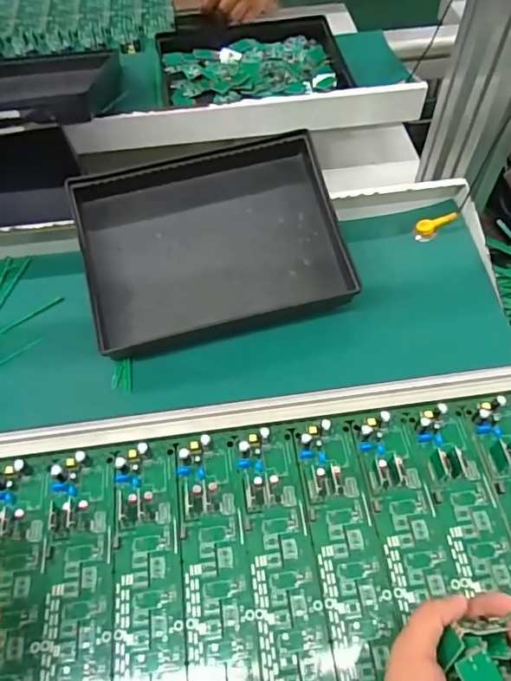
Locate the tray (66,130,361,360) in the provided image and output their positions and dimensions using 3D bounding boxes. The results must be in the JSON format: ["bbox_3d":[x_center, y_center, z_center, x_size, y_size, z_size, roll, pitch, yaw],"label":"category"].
[{"bbox_3d":[-0.039,-0.092,0.462,0.223,0.031,0.168,-15,78,-6],"label":"tray"}]

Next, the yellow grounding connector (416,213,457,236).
[{"bbox_3d":[0.179,-0.115,0.508,0.038,0.010,0.014,-18,59,14],"label":"yellow grounding connector"}]

